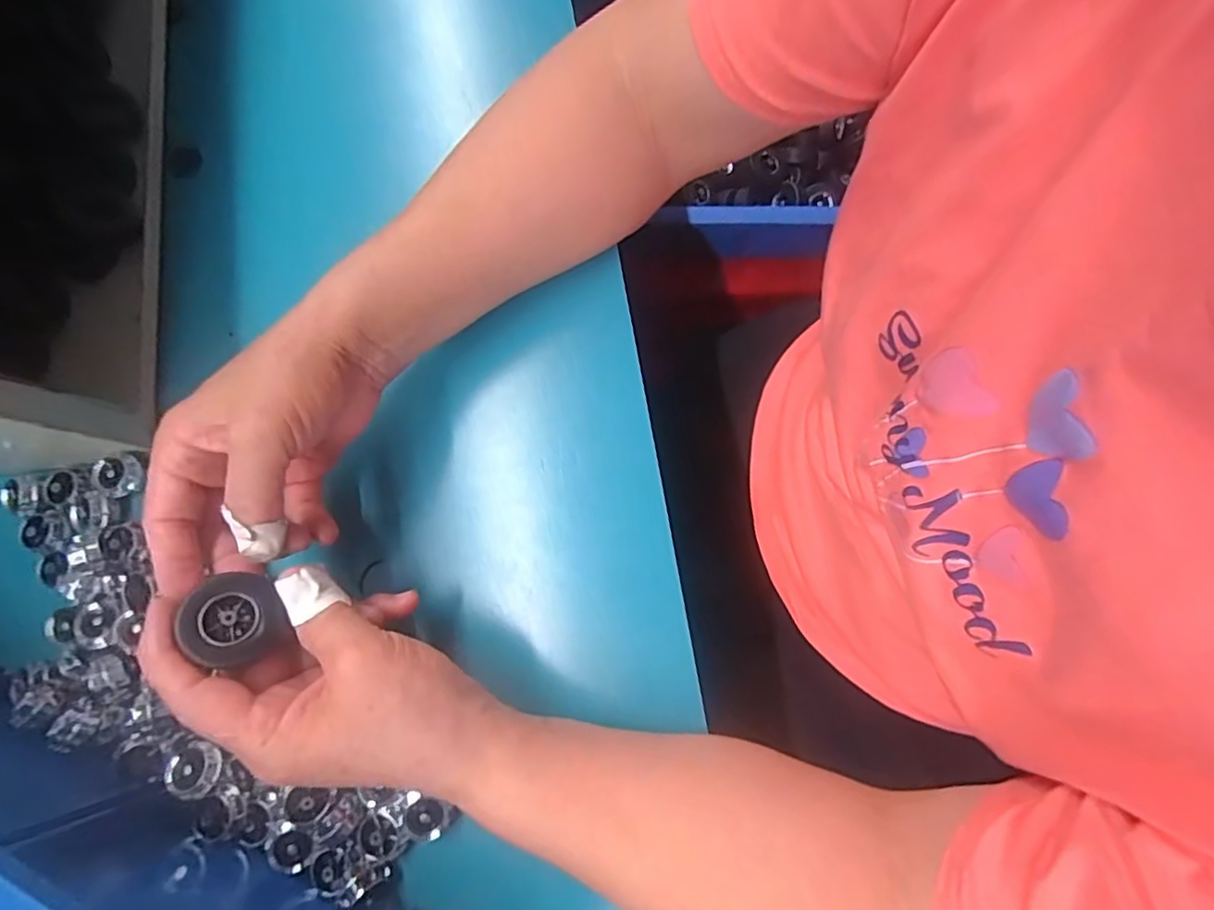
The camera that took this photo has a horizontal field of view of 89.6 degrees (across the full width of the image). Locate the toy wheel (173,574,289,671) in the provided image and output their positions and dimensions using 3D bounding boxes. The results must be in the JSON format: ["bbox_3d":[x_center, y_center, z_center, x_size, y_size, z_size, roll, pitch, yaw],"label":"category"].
[{"bbox_3d":[-0.155,0.068,0.254,0.032,0.016,0.034,-21,79,-38],"label":"toy wheel"}]

